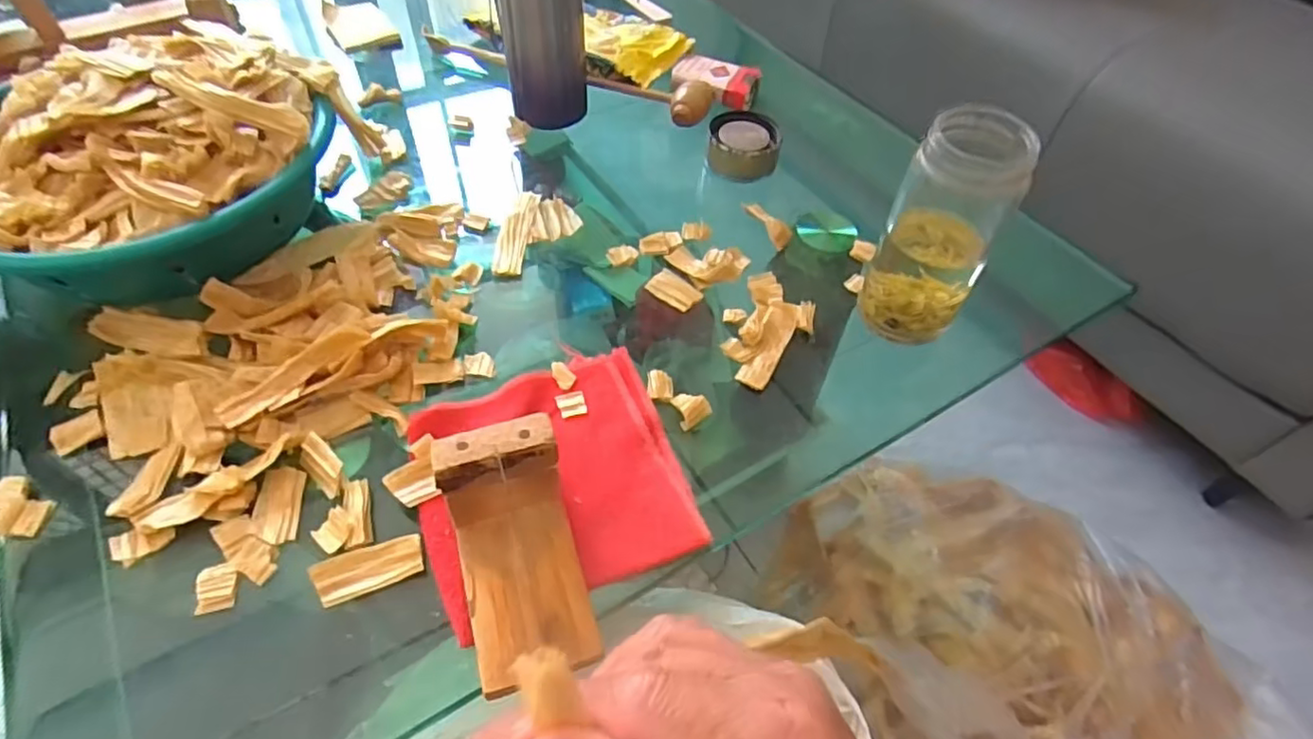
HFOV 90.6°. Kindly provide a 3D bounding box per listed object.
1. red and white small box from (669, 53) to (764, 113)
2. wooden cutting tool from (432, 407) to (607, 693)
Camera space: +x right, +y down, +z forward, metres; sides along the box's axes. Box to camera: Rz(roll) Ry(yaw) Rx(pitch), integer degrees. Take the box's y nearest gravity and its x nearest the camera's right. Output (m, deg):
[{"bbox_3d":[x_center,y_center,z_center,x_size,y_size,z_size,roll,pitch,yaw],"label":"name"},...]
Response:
[{"bbox_3d":[0.062,-0.302,0.679,0.089,0.022,0.052,17,53,9],"label":"red and white small box"},{"bbox_3d":[-0.070,0.092,0.324,0.065,0.079,0.106,-13,54,-13],"label":"wooden cutting tool"}]

